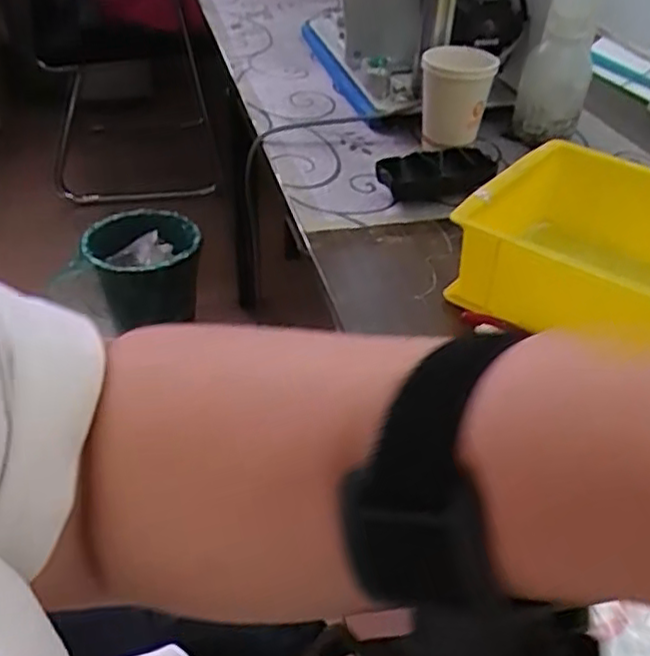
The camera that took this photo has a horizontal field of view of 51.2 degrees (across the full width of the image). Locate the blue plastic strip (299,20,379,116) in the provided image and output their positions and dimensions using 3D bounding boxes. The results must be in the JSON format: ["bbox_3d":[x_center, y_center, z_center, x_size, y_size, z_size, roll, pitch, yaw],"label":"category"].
[{"bbox_3d":[0.011,-0.341,0.893,0.027,0.020,0.359,-6,40,-11],"label":"blue plastic strip"}]

